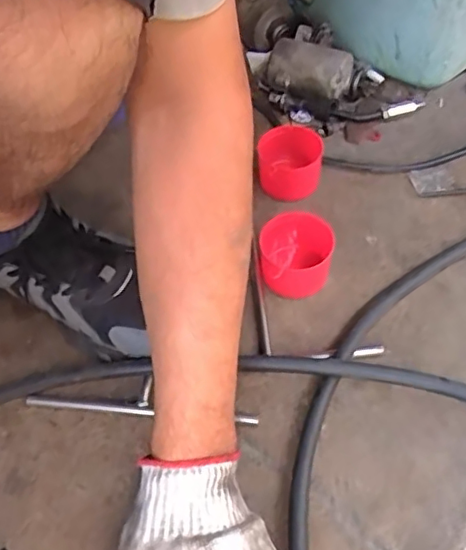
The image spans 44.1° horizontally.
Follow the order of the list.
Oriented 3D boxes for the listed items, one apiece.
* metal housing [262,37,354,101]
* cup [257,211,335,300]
[{"bbox_3d":[0.089,-0.239,0.672,0.097,0.039,0.056,22,59,18],"label":"metal housing"},{"bbox_3d":[0.058,-0.019,0.538,0.066,0.050,0.067,-2,55,3],"label":"cup"}]

